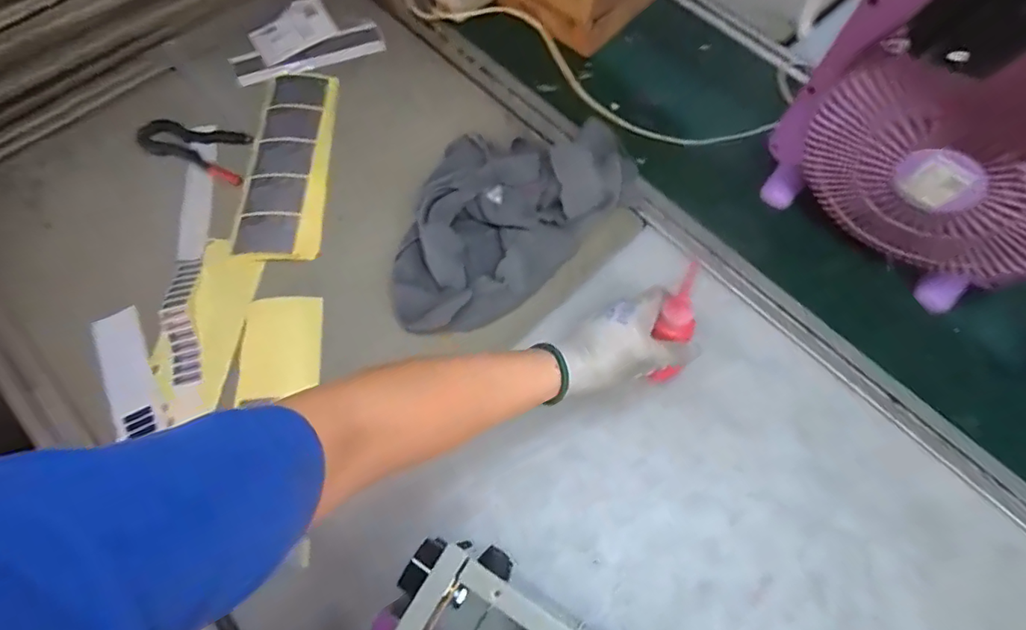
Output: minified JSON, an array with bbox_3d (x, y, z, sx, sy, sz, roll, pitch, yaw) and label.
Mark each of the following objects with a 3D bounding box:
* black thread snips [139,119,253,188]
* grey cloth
[{"bbox_3d":[-0.390,-0.207,0.643,0.138,0.017,0.067,15,67,6],"label":"black thread snips"},{"bbox_3d":[-0.013,-0.125,0.614,0.191,0.057,0.339,42,73,15],"label":"grey cloth"}]

